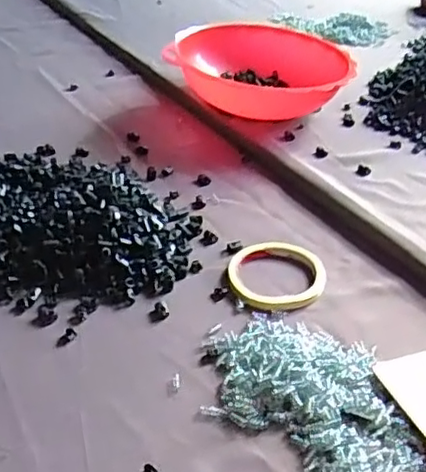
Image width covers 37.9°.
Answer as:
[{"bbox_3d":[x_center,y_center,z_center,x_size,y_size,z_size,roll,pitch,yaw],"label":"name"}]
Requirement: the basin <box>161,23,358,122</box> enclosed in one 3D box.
[{"bbox_3d":[0.066,-0.236,0.904,0.220,0.080,0.220,4,36,-3],"label":"basin"}]

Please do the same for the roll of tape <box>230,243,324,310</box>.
[{"bbox_3d":[0.062,0.038,0.591,0.093,0.008,0.097,4,36,-3],"label":"roll of tape"}]

